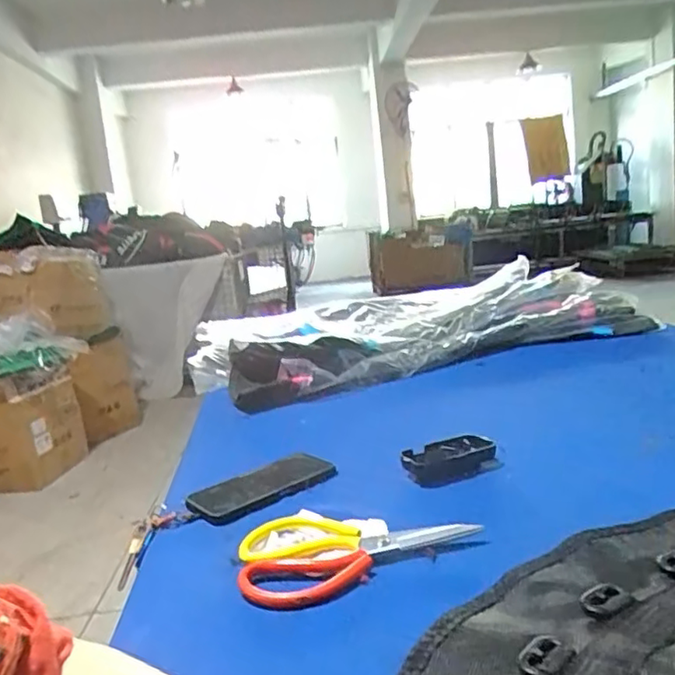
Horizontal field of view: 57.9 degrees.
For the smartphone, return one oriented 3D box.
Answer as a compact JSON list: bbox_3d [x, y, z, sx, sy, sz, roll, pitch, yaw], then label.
[{"bbox_3d":[-0.082,0.169,0.697,0.164,0.009,0.065,-17,31,-34],"label":"smartphone"}]

